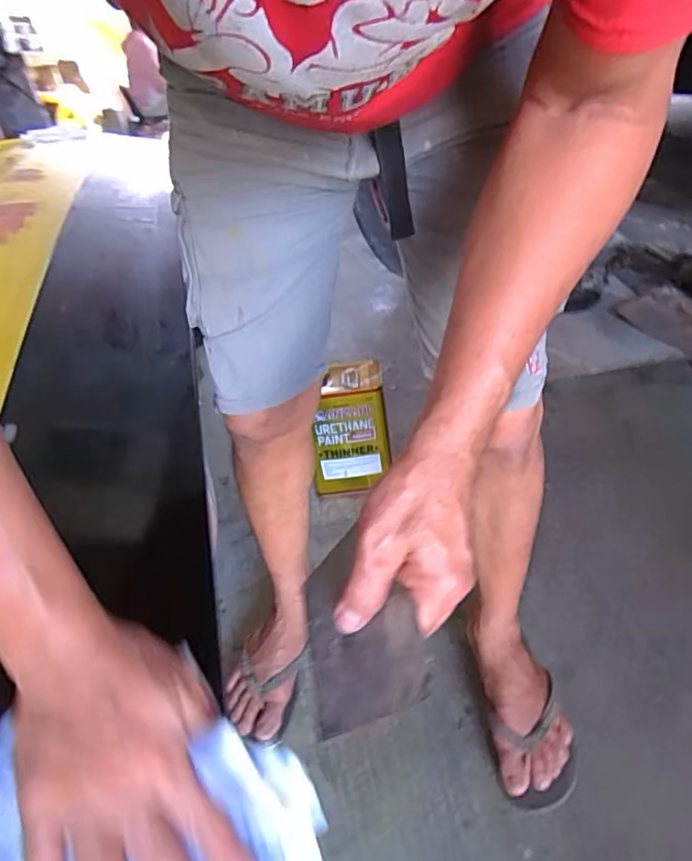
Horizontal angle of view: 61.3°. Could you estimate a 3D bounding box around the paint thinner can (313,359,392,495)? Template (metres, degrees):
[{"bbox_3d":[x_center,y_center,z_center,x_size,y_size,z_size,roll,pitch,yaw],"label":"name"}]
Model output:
[{"bbox_3d":[0.010,0.001,1.184,0.148,0.246,0.091,-6,35,7],"label":"paint thinner can"}]

